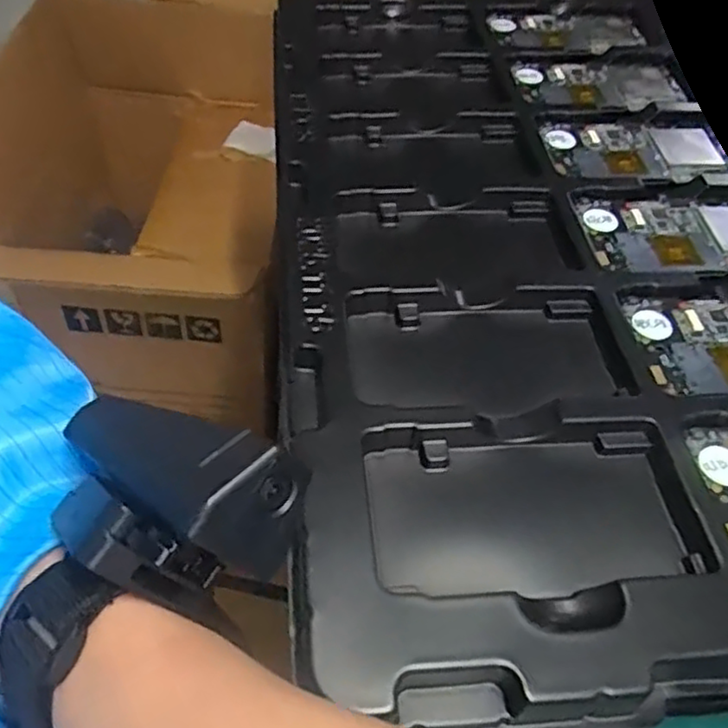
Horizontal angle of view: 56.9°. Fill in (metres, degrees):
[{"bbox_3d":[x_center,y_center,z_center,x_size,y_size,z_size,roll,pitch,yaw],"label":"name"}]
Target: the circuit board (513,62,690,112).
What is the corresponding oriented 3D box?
[{"bbox_3d":[0.175,-0.207,0.496,0.126,0.004,0.065,-5,51,-9],"label":"circuit board"}]

